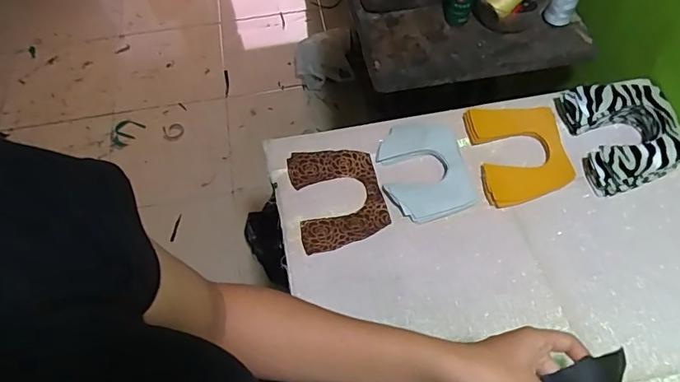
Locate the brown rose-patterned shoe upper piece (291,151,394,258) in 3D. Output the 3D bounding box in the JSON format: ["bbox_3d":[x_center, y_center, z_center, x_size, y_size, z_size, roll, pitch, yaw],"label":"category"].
[{"bbox_3d":[-0.003,0.006,0.695,0.120,0.008,0.153,-12,63,-6],"label":"brown rose-patterned shoe upper piece"}]

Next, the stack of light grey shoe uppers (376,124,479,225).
[{"bbox_3d":[0.119,-0.029,0.697,0.115,0.018,0.147,-13,59,-6],"label":"stack of light grey shoe uppers"}]

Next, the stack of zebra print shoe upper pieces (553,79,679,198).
[{"bbox_3d":[0.405,-0.084,0.703,0.141,0.060,0.161,-13,59,-6],"label":"stack of zebra print shoe upper pieces"}]

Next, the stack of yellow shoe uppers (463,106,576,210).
[{"bbox_3d":[0.258,-0.056,0.702,0.129,0.022,0.154,-5,59,-1],"label":"stack of yellow shoe uppers"}]

